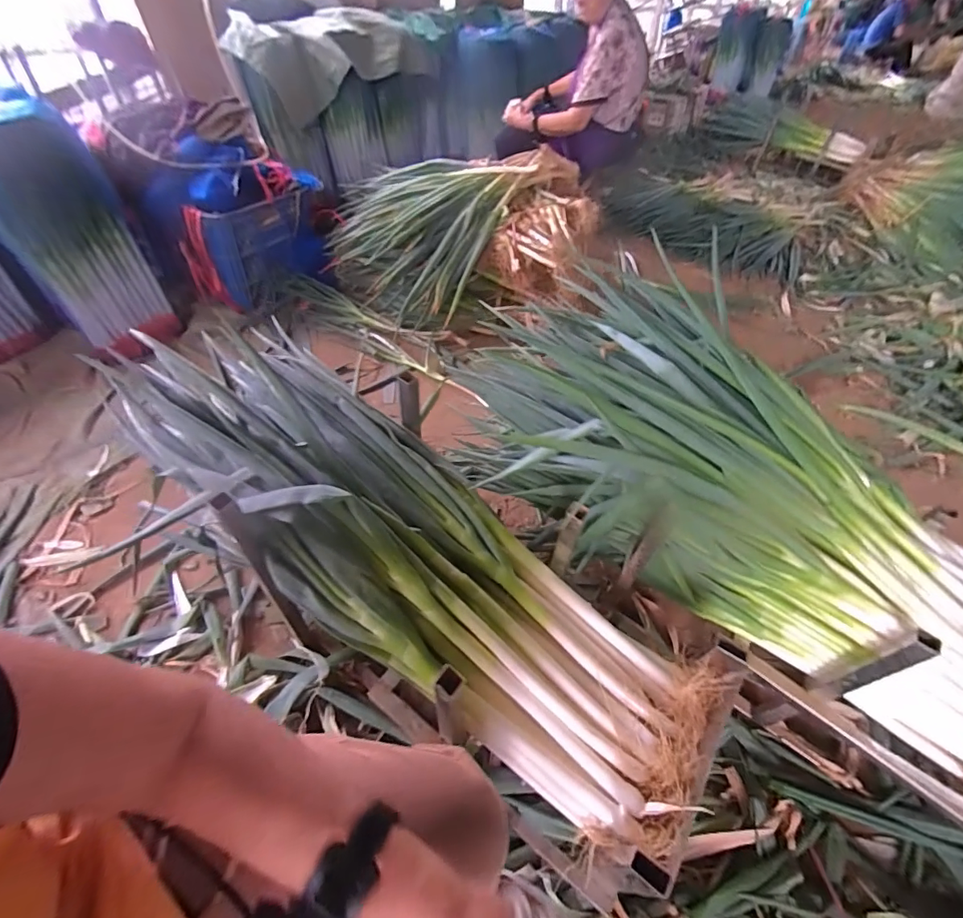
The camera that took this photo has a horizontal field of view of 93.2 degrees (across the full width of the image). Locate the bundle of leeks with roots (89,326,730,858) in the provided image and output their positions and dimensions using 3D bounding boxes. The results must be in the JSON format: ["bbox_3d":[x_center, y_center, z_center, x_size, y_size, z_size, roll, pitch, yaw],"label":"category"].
[{"bbox_3d":[-0.113,0.127,0.671,0.917,0.157,0.292,38,55,10],"label":"bundle of leeks with roots"}]

